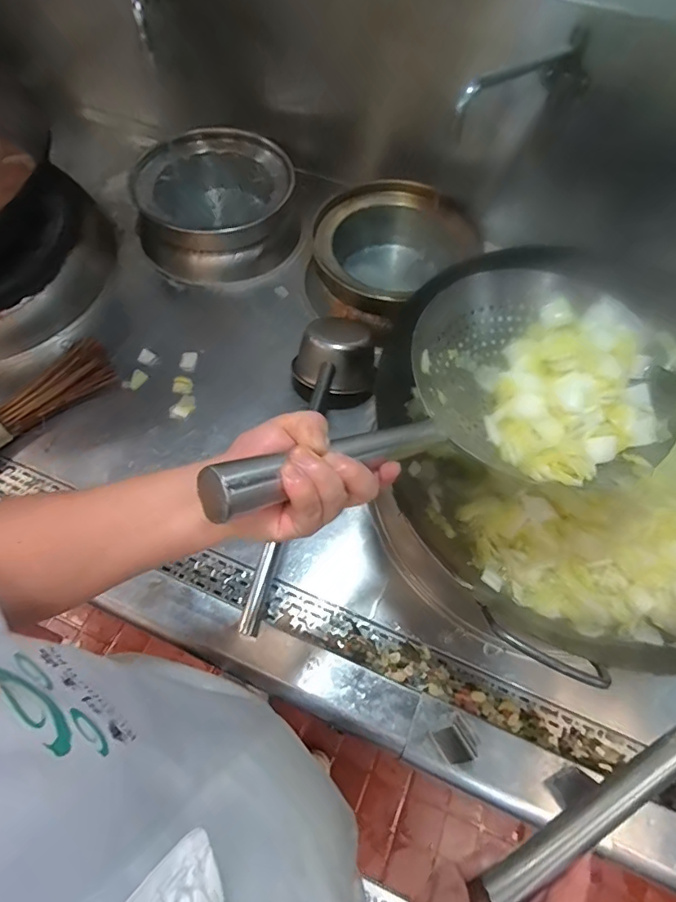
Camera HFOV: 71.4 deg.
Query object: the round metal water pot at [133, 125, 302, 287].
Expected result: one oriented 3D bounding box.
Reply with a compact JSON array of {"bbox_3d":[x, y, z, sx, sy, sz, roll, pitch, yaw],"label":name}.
[{"bbox_3d":[-0.265,-0.530,1.030,0.339,0.173,0.283,-11,61,-10],"label":"round metal water pot"}]

